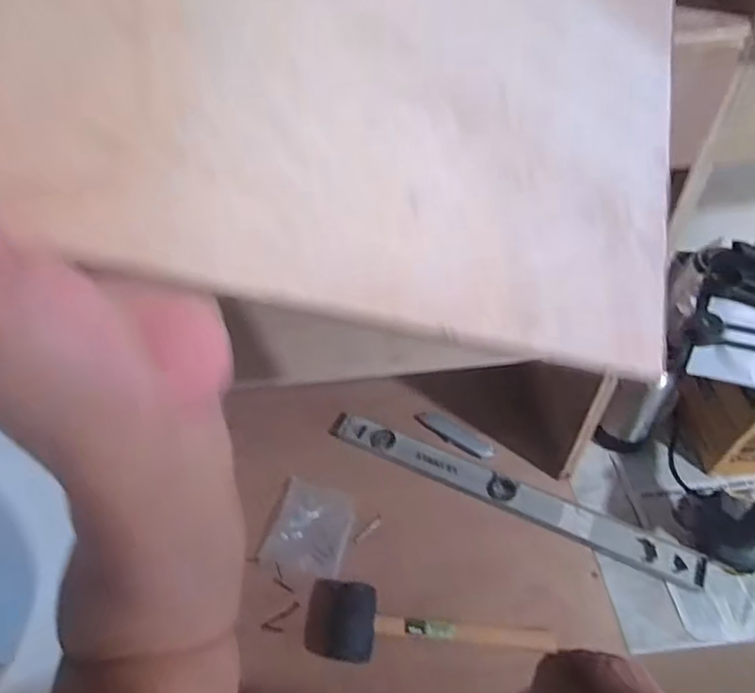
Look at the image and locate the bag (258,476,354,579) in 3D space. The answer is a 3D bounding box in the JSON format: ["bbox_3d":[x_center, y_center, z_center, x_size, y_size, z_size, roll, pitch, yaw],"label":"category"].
[{"bbox_3d":[-0.109,0.297,0.902,0.124,0.024,0.142,12,52,14],"label":"bag"}]

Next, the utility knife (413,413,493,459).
[{"bbox_3d":[0.140,0.161,1.005,0.155,0.010,0.041,32,59,27],"label":"utility knife"}]

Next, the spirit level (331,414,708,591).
[{"bbox_3d":[0.203,0.242,0.926,0.627,0.021,0.051,20,54,20],"label":"spirit level"}]

